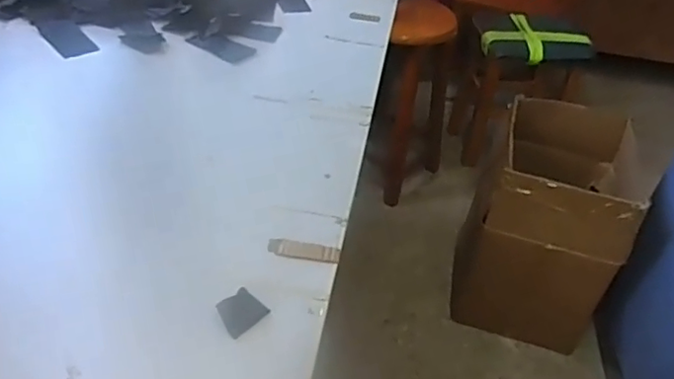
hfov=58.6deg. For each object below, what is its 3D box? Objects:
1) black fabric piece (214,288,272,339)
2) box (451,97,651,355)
[{"bbox_3d":[-0.090,0.115,0.570,0.032,0.019,0.042,35,47,30],"label":"black fabric piece"},{"bbox_3d":[0.519,0.084,1.508,0.357,0.509,0.432,21,42,17],"label":"box"}]

